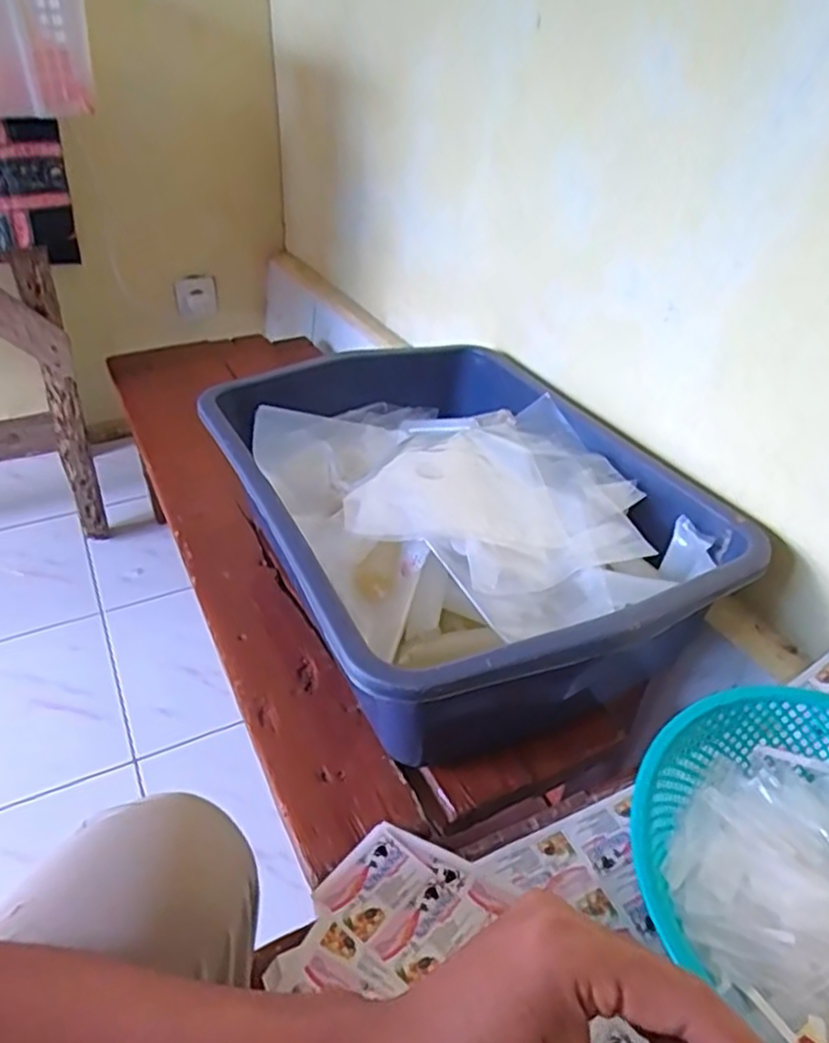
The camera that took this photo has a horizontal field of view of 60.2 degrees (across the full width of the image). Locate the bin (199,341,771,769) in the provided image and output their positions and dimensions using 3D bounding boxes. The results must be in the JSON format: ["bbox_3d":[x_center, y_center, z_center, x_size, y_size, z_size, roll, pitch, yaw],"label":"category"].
[{"bbox_3d":[0.034,-0.004,0.702,0.368,0.158,0.496,-17,40,-23],"label":"bin"}]

